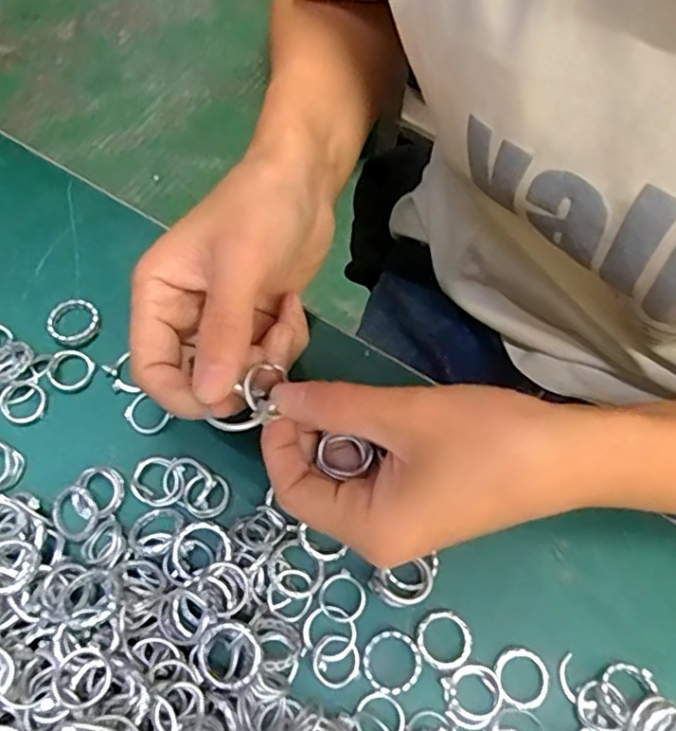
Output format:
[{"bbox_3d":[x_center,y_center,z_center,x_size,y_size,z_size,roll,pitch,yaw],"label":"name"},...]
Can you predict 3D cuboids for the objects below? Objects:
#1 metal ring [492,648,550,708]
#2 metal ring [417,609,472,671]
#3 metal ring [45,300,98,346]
[{"bbox_3d":[0.077,0.130,0.253,0.022,0.004,0.022,1,69,-2],"label":"metal ring"},{"bbox_3d":[0.045,0.115,0.256,0.023,0.006,0.023,1,69,-2],"label":"metal ring"},{"bbox_3d":[-0.129,-0.022,0.297,0.024,0.004,0.023,1,69,-2],"label":"metal ring"}]

